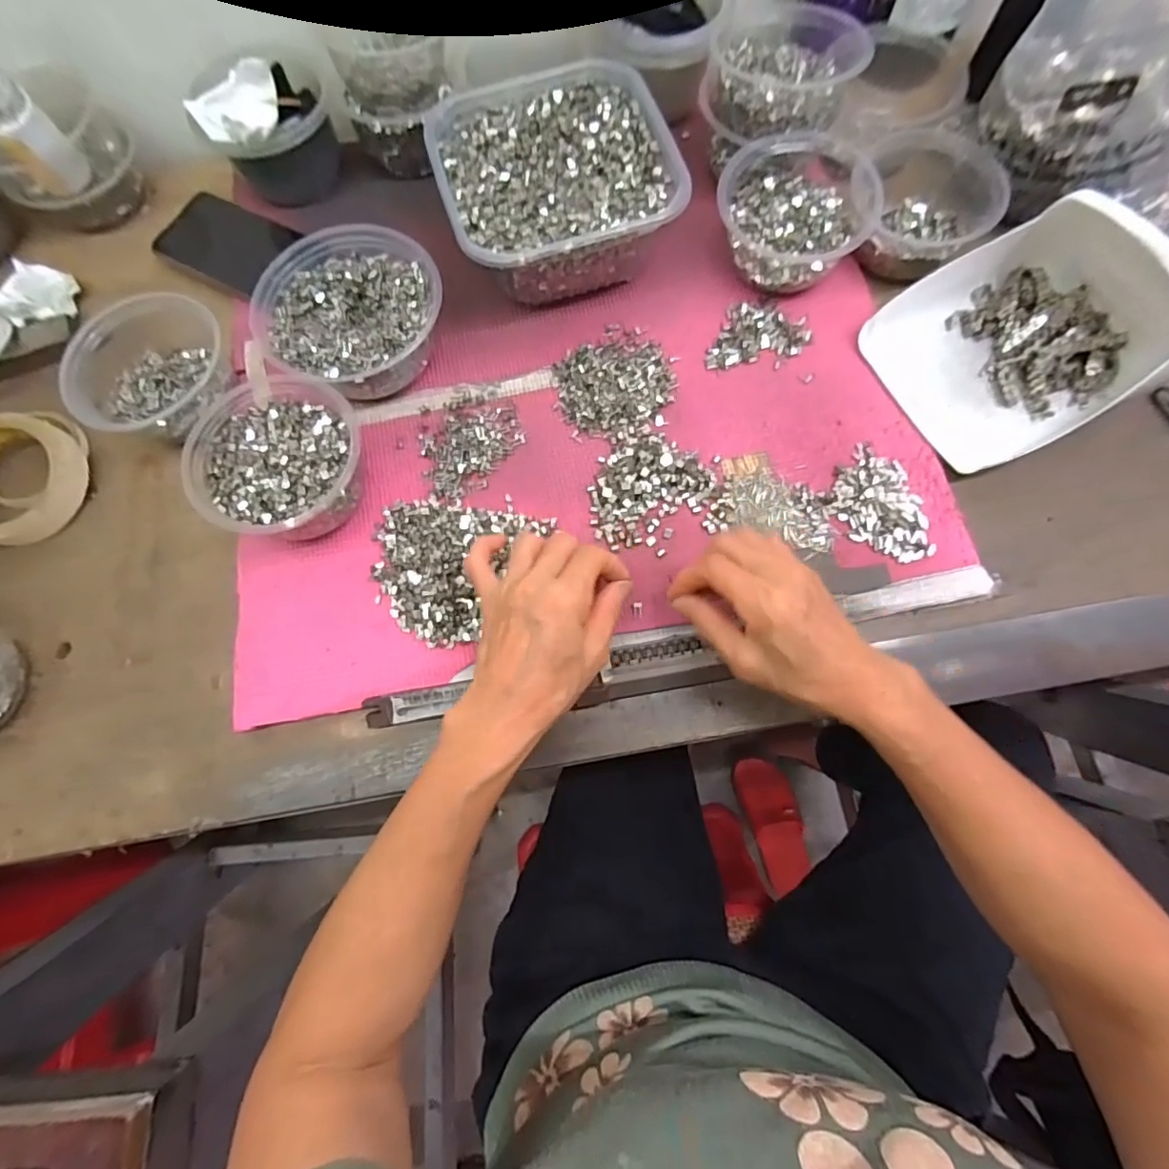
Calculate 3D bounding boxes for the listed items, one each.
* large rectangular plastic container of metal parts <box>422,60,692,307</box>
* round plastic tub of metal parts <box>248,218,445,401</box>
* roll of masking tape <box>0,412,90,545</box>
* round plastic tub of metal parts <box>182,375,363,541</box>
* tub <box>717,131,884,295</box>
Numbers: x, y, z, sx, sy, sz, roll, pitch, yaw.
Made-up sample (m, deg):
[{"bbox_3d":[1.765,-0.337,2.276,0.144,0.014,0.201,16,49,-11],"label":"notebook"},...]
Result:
[{"bbox_3d":[-0.025,-0.316,0.451,0.172,0.066,0.178,-19,74,-3],"label":"large rectangular plastic container of metal parts"},{"bbox_3d":[-0.179,-0.211,0.435,0.131,0.056,0.140,0,73,2],"label":"round plastic tub of metal parts"},{"bbox_3d":[-0.442,-0.081,0.432,0.095,0.035,0.097,0,73,2],"label":"roll of masking tape"},{"bbox_3d":[-0.210,-0.084,0.401,0.113,0.060,0.113,0,73,2],"label":"round plastic tub of metal parts"},{"bbox_3d":[0.167,-0.294,0.445,0.116,0.058,0.108,0,73,2],"label":"tub"}]

